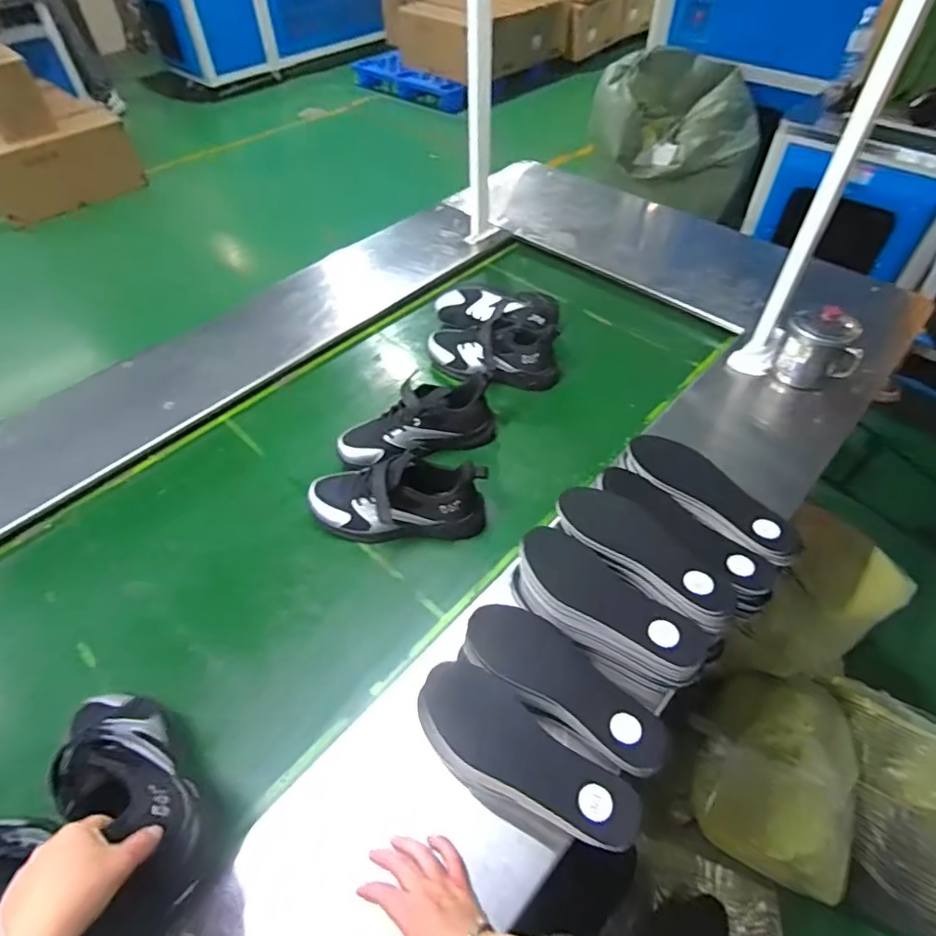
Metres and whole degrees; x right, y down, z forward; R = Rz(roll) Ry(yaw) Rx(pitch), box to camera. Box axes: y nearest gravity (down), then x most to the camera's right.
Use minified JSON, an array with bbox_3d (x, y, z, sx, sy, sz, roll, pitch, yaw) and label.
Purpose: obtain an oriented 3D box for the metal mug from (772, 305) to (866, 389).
[{"bbox_3d":[0.562,-0.198,0.897,0.102,0.108,0.093,-1,51,1],"label":"metal mug"}]

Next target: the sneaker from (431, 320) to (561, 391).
[{"bbox_3d":[0.040,-0.196,0.962,0.230,0.091,0.087,11,52,11],"label":"sneaker"}]

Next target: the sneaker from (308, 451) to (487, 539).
[{"bbox_3d":[-0.102,0.044,0.761,0.246,0.102,0.085,7,51,8],"label":"sneaker"}]

